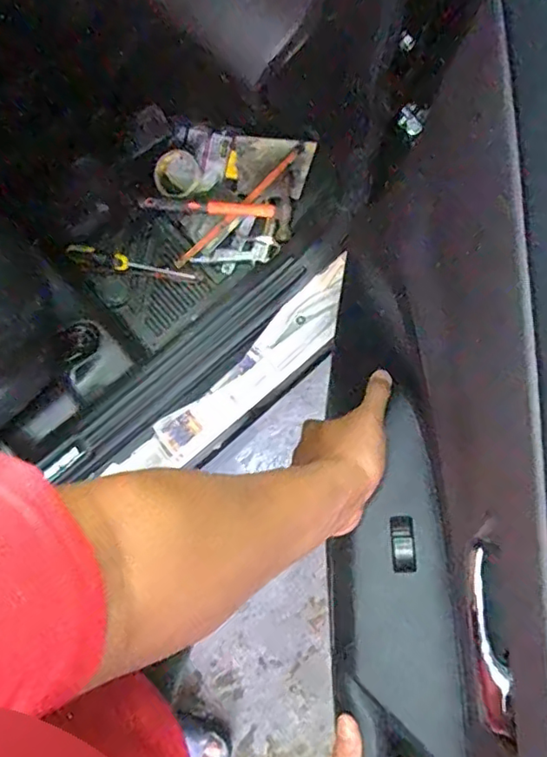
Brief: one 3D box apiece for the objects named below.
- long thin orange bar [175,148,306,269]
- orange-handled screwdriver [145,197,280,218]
[{"bbox_3d":[-0.063,-0.306,1.022,0.304,0.017,0.016,-41,82,8],"label":"long thin orange bar"},{"bbox_3d":[-0.114,-0.310,1.024,0.232,0.020,0.023,7,79,1],"label":"orange-handled screwdriver"}]

